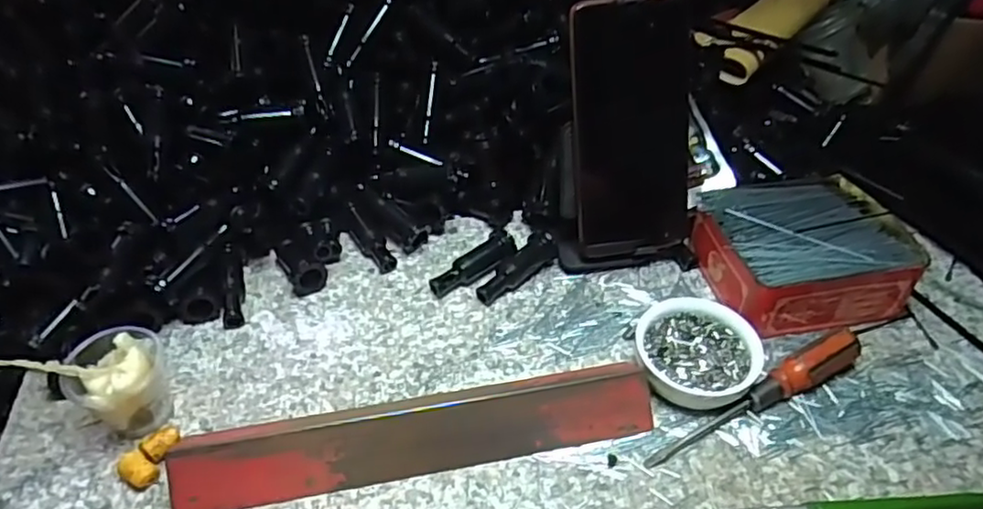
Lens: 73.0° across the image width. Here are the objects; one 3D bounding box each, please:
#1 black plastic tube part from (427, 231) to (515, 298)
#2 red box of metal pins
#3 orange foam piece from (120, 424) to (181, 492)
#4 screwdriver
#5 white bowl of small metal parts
[{"bbox_3d":[-0.012,0.008,0.463,0.066,0.019,0.022,-31,51,-28],"label":"black plastic tube part"},{"bbox_3d":[0.212,-0.002,0.454,0.125,0.050,0.101,-8,44,-8],"label":"red box of metal pins"},{"bbox_3d":[-0.182,0.110,0.358,0.020,0.012,0.034,23,48,23],"label":"orange foam piece"},{"bbox_3d":[0.153,0.081,0.382,0.149,0.025,0.019,-20,46,-19],"label":"screwdriver"},{"bbox_3d":[0.124,0.060,0.404,0.070,0.027,0.068,0,43,0],"label":"white bowl of small metal parts"}]

